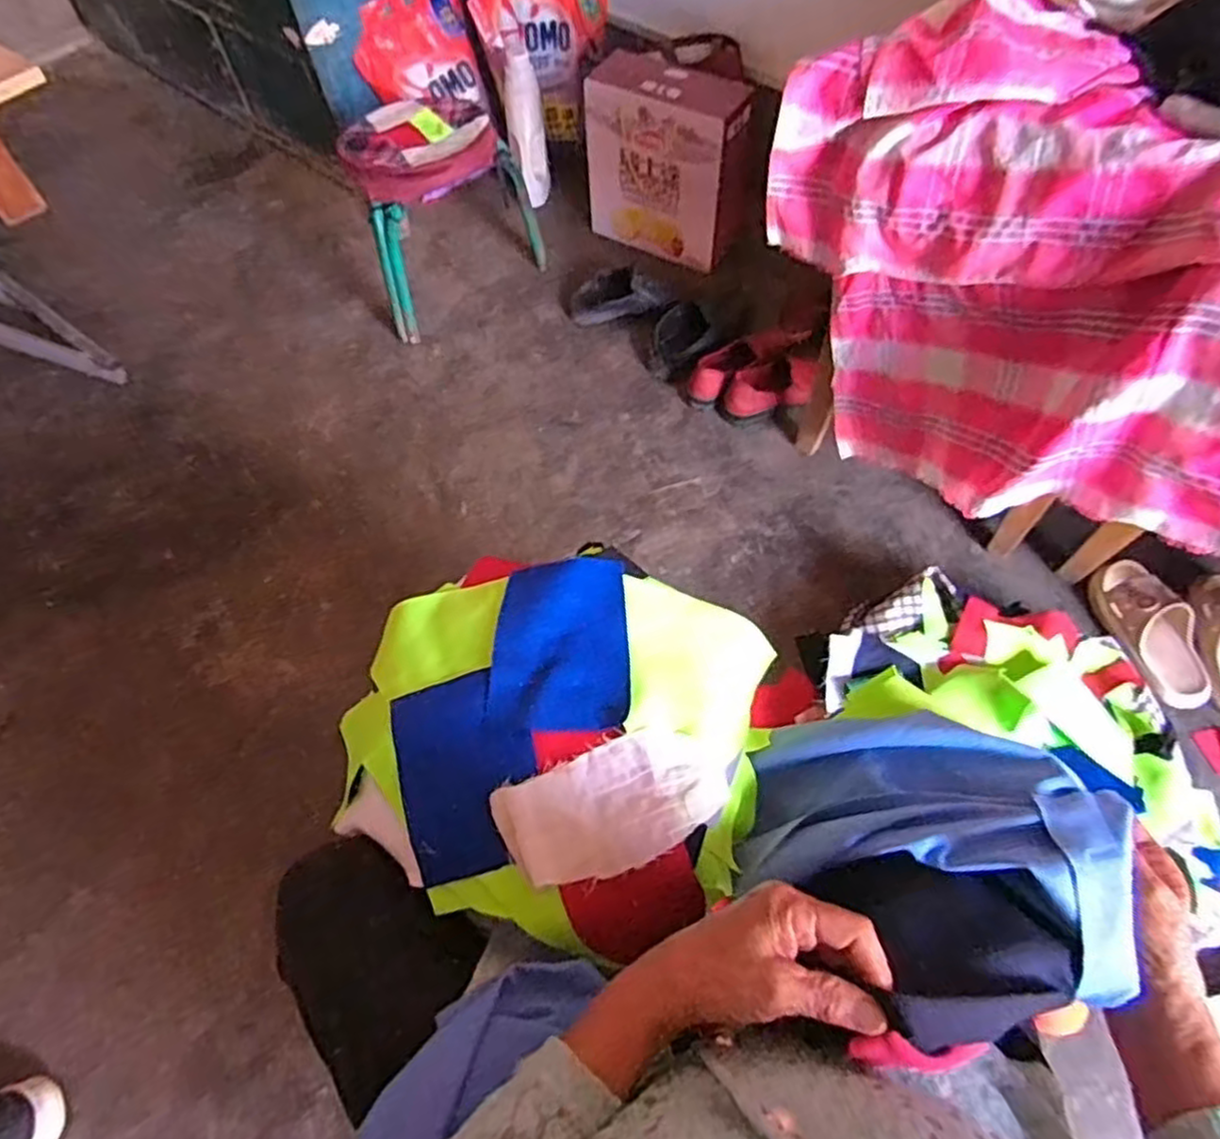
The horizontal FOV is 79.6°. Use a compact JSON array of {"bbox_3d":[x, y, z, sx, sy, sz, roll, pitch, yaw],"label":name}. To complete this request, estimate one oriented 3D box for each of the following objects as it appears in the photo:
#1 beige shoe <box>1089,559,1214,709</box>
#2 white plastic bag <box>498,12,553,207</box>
[{"bbox_3d":[0.777,0.084,1.044,0.097,0.063,0.221,-12,60,-6],"label":"beige shoe"},{"bbox_3d":[-0.178,-0.945,1.518,0.076,0.336,0.070,-13,27,-8],"label":"white plastic bag"}]

